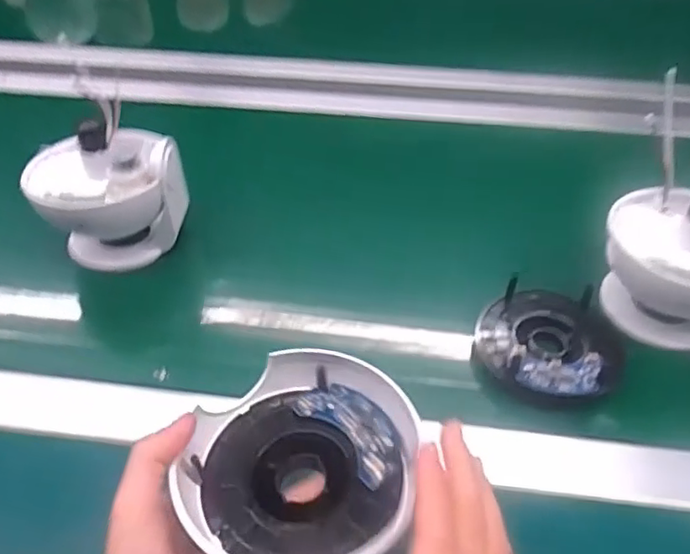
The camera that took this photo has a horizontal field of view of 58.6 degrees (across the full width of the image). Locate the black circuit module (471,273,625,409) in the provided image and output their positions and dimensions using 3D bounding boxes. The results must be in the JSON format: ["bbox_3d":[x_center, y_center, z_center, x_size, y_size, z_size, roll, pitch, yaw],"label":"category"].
[{"bbox_3d":[0.151,0.049,0.455,0.102,0.032,0.114,30,52,24],"label":"black circuit module"}]

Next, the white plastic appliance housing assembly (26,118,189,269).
[{"bbox_3d":[-0.202,-0.078,0.527,0.117,0.107,0.101,-17,49,-18],"label":"white plastic appliance housing assembly"}]

